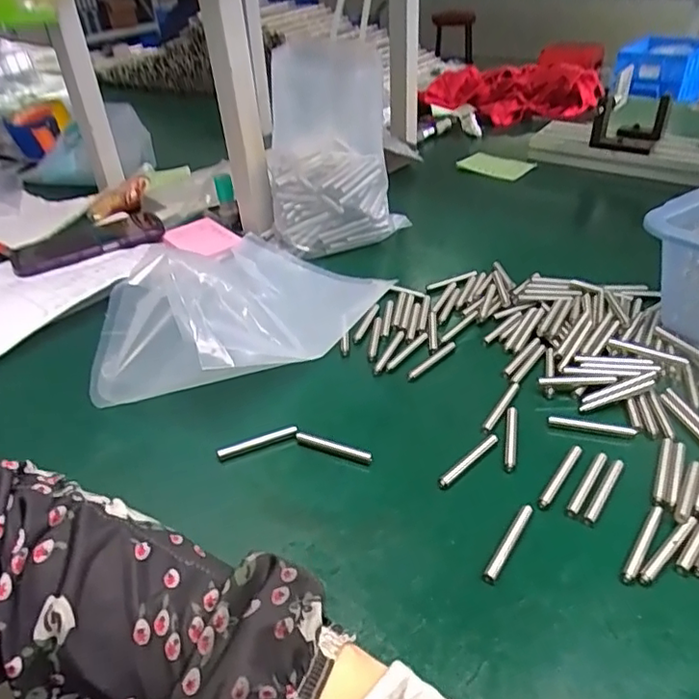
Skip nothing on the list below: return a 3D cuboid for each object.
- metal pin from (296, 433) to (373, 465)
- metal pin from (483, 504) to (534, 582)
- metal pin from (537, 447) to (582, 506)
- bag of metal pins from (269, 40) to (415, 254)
[{"bbox_3d":[-0.012,0.069,0.415,0.059,0.010,0.009,14,41,24],"label":"metal pin"},{"bbox_3d":[0.095,0.114,0.351,0.006,0.007,0.060,20,43,30],"label":"metal pin"},{"bbox_3d":[0.138,0.082,0.386,0.006,0.004,0.060,23,43,31],"label":"metal pin"},{"bbox_3d":[-0.015,-0.207,0.632,0.143,0.195,0.098,-5,37,0],"label":"bag of metal pins"}]

